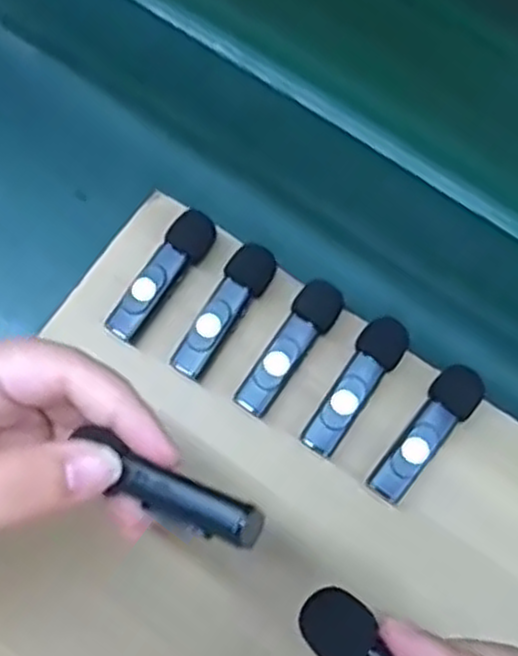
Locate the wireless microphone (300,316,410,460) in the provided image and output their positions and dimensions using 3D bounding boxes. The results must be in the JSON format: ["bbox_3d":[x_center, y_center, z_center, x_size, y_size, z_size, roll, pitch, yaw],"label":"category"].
[{"bbox_3d":[0.040,0.024,0.329,0.019,0.016,0.063,36,73,9],"label":"wireless microphone"}]

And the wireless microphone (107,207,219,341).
[{"bbox_3d":[-0.043,-0.023,0.342,0.017,0.015,0.064,36,74,9],"label":"wireless microphone"}]

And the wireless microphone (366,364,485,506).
[{"bbox_3d":[0.070,0.044,0.327,0.019,0.018,0.064,37,74,9],"label":"wireless microphone"}]

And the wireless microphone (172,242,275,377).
[{"bbox_3d":[-0.015,-0.008,0.338,0.018,0.015,0.064,34,73,8],"label":"wireless microphone"}]

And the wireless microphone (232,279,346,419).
[{"bbox_3d":[0.013,0.009,0.334,0.018,0.015,0.063,35,73,9],"label":"wireless microphone"}]

